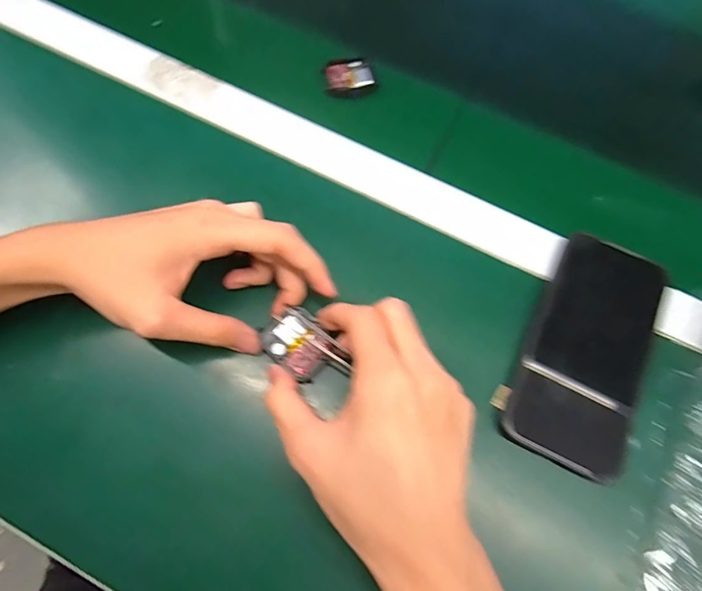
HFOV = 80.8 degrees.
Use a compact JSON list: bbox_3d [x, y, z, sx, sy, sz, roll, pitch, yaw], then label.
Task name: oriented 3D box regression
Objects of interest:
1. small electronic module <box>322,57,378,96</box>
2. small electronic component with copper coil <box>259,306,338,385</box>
[{"bbox_3d":[-0.001,-0.194,0.366,0.042,0.008,0.035,-10,71,-6],"label":"small electronic module"},{"bbox_3d":[-0.034,0.032,0.272,0.046,0.007,0.037,40,75,-7],"label":"small electronic component with copper coil"}]

